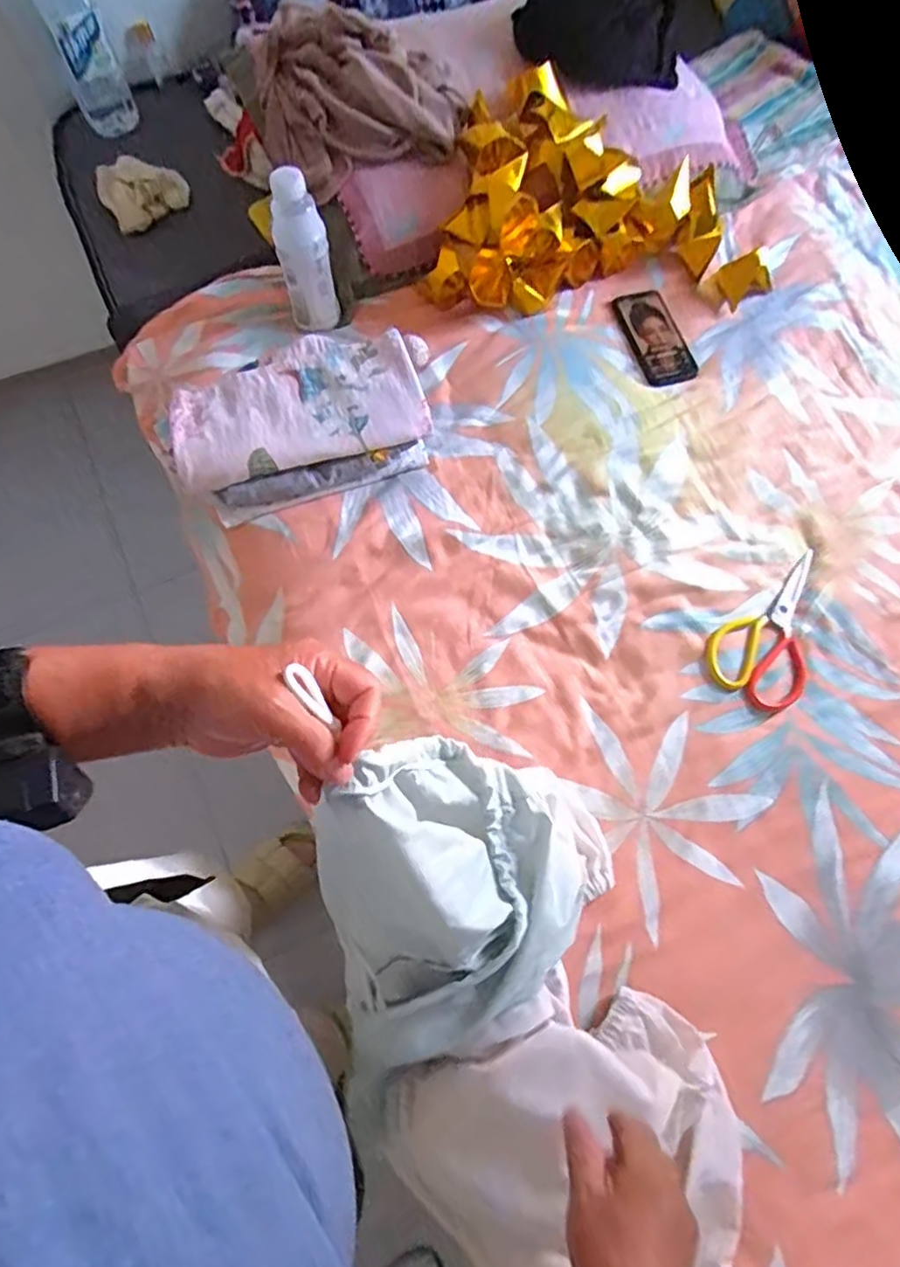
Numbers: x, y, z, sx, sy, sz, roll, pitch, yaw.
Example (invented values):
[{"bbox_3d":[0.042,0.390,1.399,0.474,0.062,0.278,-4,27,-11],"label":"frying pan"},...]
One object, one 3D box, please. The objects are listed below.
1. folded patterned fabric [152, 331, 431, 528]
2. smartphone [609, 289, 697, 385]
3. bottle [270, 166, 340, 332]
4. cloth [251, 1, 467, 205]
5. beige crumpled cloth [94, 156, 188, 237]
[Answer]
[{"bbox_3d":[-0.177,-0.244,0.764,0.294,0.093,0.155,-22,72,-10],"label":"folded patterned fabric"},{"bbox_3d":[0.286,-0.411,0.893,0.075,0.013,0.150,-18,73,-8],"label":"smartphone"},{"bbox_3d":[-0.186,-0.481,0.819,0.065,0.181,0.059,-10,72,-5],"label":"bottle"},{"bbox_3d":[-0.119,-0.683,0.816,0.268,0.091,0.171,-8,70,-5],"label":"cloth"},{"bbox_3d":[-0.460,-0.662,0.955,0.118,0.084,0.025,-39,35,-9],"label":"beige crumpled cloth"}]

